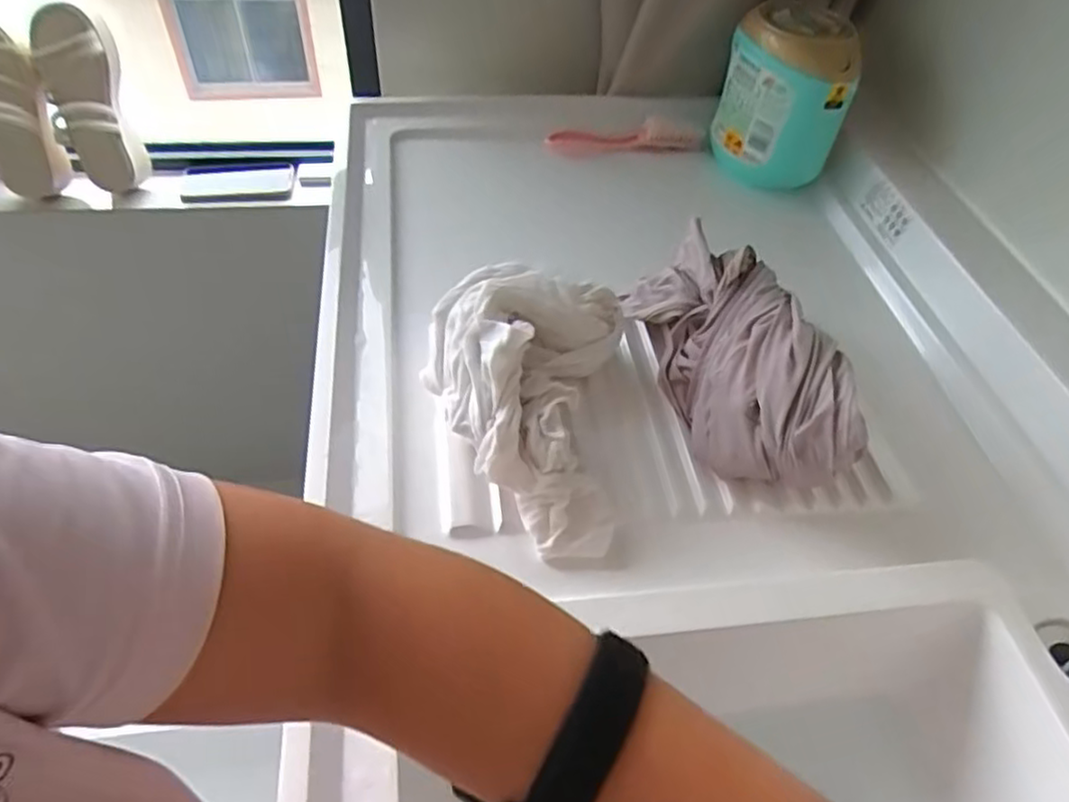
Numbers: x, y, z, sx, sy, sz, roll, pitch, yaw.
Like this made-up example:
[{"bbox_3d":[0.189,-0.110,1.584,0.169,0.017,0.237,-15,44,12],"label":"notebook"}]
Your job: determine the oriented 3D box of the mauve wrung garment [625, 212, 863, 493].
[{"bbox_3d":[0.163,-0.035,0.567,0.104,0.088,0.236,-14,54,-13],"label":"mauve wrung garment"}]

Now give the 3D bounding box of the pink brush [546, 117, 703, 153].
[{"bbox_3d":[0.112,-0.323,0.873,0.190,0.034,0.029,-8,53,-9],"label":"pink brush"}]

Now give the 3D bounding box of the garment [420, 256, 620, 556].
[{"bbox_3d":[-0.012,-0.002,0.520,0.144,0.093,0.207,5,52,2],"label":"garment"}]

